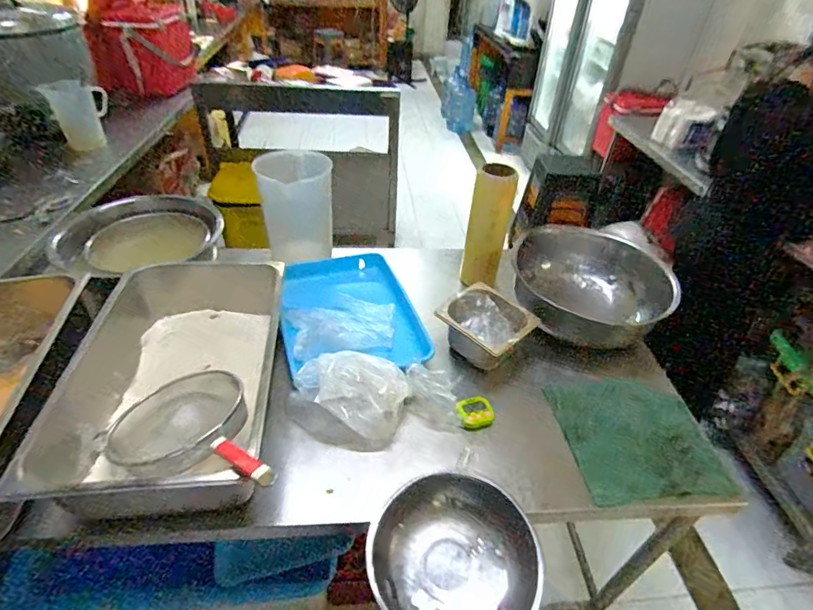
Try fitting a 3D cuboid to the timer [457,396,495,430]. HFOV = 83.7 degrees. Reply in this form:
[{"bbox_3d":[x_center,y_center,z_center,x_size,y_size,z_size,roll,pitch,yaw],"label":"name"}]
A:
[{"bbox_3d":[0.133,0.213,0.892,0.069,0.031,0.066,-9,42,-15],"label":"timer"}]

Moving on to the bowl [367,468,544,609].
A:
[{"bbox_3d":[0.060,0.333,0.597,0.199,0.085,0.206,2,40,-2],"label":"bowl"}]

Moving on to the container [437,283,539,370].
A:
[{"bbox_3d":[0.165,0.058,1.001,0.180,0.127,0.173,34,49,31],"label":"container"}]

